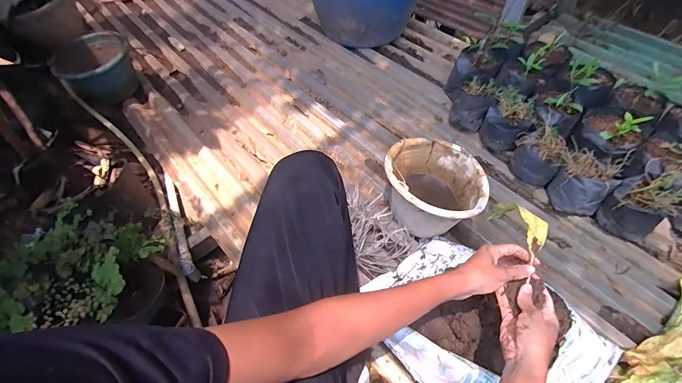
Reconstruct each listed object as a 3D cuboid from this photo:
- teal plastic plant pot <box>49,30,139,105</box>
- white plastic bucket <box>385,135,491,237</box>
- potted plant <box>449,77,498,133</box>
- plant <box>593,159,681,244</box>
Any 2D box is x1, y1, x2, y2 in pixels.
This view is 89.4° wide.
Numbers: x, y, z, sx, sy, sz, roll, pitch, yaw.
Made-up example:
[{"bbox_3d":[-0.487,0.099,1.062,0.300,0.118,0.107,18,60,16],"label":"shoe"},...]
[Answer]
[{"bbox_3d":[-0.843,-0.423,1.208,0.245,0.149,0.287,-30,60,-18],"label":"teal plastic plant pot"},{"bbox_3d":[0.227,-0.006,0.875,0.235,0.171,0.229,-1,56,1],"label":"white plastic bucket"},{"bbox_3d":[0.424,-0.274,1.131,0.113,0.151,0.100,21,59,15],"label":"potted plant"},{"bbox_3d":[0.759,0.029,0.867,0.166,0.131,0.122,-30,60,-18],"label":"plant"}]

